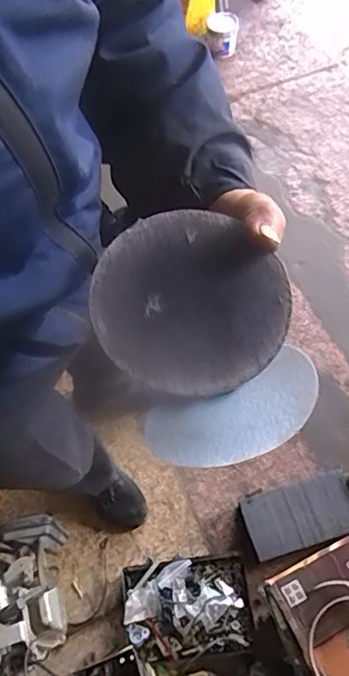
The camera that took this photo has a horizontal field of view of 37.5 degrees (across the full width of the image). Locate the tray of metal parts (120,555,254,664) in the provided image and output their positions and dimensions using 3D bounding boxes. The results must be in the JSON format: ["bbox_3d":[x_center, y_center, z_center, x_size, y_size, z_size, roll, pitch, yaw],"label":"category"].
[{"bbox_3d":[0.022,0.564,1.080,0.256,0.056,0.179,-7,61,0],"label":"tray of metal parts"}]

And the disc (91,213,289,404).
[{"bbox_3d":[0.008,-0.023,0.310,0.115,0.005,0.109,33,74,11],"label":"disc"}]

